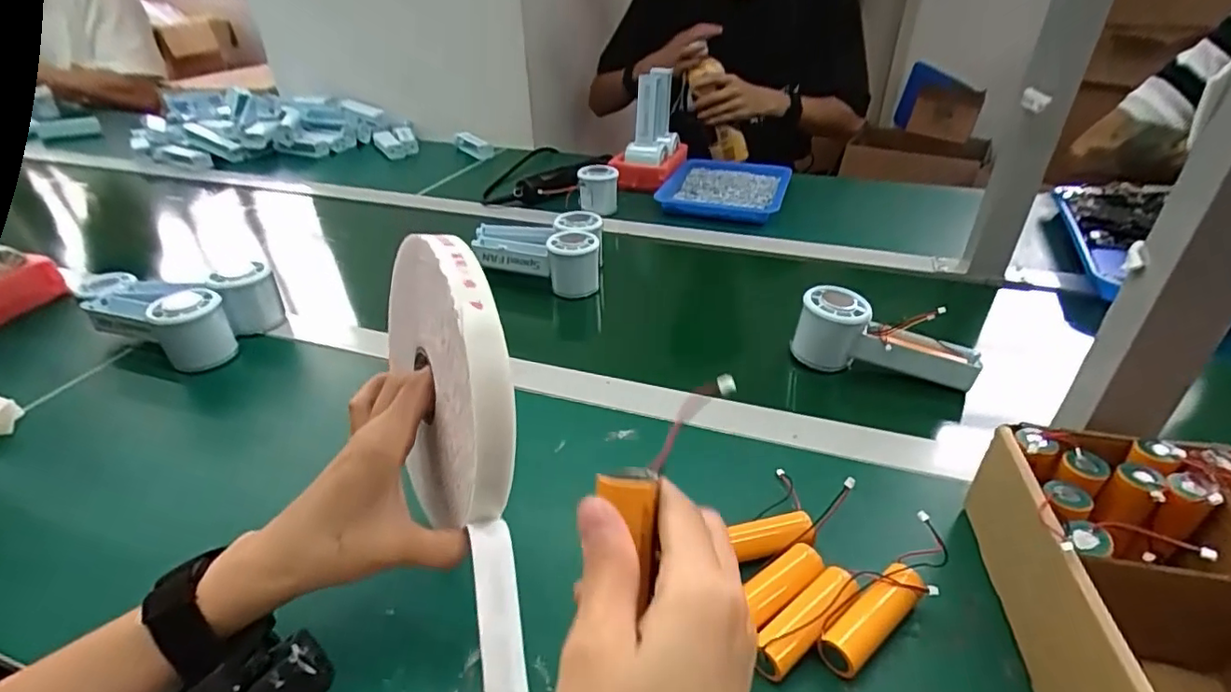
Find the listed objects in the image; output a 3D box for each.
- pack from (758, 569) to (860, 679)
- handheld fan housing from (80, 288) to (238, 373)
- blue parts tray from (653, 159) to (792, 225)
[{"bbox_3d":[0.102,0.147,0.314,0.071,0.016,0.022,-27,43,-33],"label":"pack"},{"bbox_3d":[-0.430,-0.030,0.547,0.146,0.060,0.048,13,37,18],"label":"handheld fan housing"},{"bbox_3d":[0.167,-0.240,0.900,0.179,0.033,0.235,12,36,16],"label":"blue parts tray"}]

